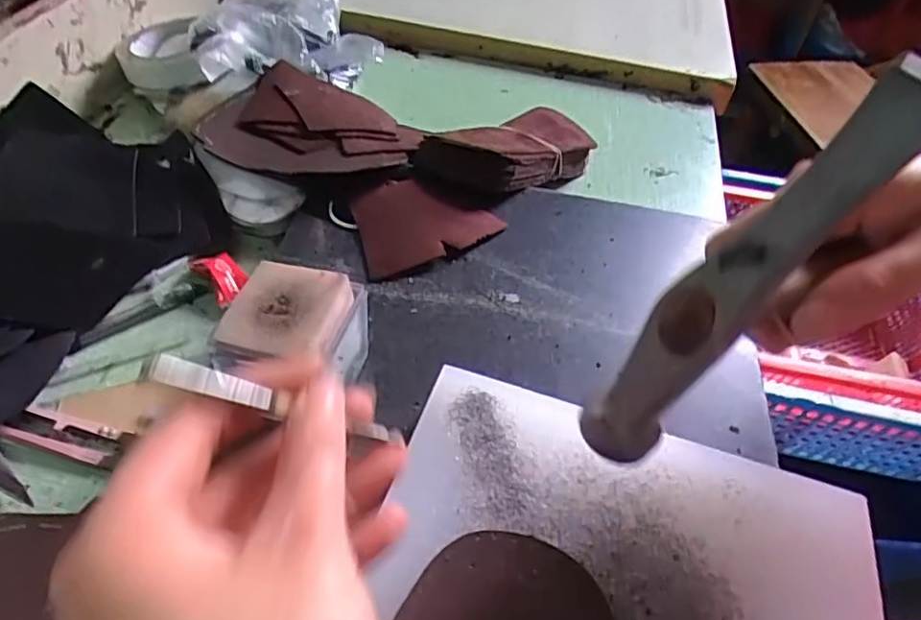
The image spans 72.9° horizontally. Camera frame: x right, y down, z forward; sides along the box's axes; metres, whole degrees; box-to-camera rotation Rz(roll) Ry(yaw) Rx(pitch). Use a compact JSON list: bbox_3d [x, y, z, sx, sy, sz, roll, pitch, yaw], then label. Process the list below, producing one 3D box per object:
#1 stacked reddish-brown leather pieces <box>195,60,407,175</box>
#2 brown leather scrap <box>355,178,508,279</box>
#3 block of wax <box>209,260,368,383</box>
[{"bbox_3d":[-0.110,-0.134,0.464,0.142,0.025,0.124,13,47,7],"label":"stacked reddish-brown leather pieces"},{"bbox_3d":[-0.023,-0.059,0.408,0.092,0.012,0.079,-13,49,-16],"label":"brown leather scrap"},{"bbox_3d":[-0.079,0.018,0.304,0.054,0.059,0.056,11,47,6],"label":"block of wax"}]

